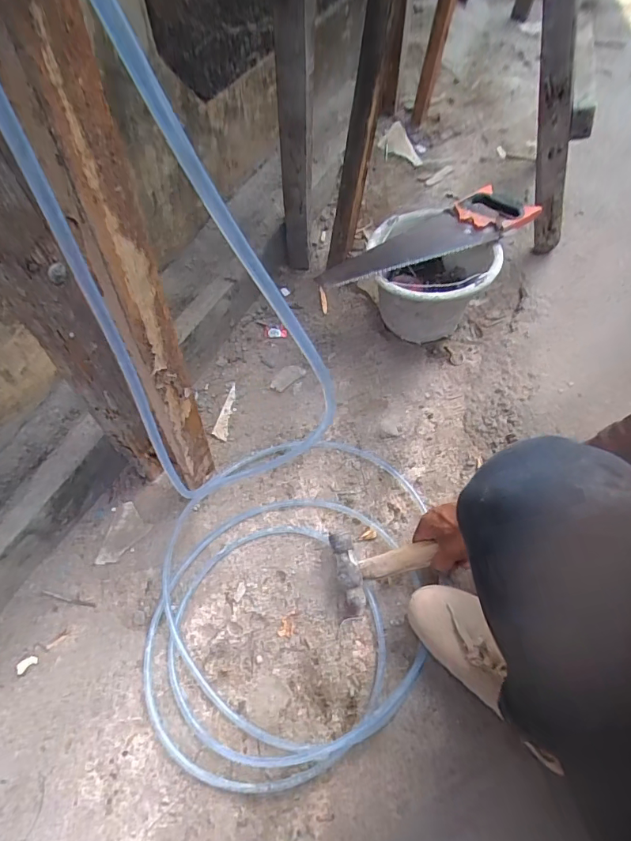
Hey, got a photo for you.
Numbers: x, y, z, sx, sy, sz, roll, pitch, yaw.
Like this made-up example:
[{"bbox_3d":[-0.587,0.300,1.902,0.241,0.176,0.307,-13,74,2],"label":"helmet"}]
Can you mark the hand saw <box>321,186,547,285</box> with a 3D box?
[{"bbox_3d":[0.205,-0.340,0.852,0.430,0.054,0.114,-22,59,-15],"label":"hand saw"}]

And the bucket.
[{"bbox_3d":[0.220,-0.269,0.906,0.224,0.175,0.238,0,56,0],"label":"bucket"}]

